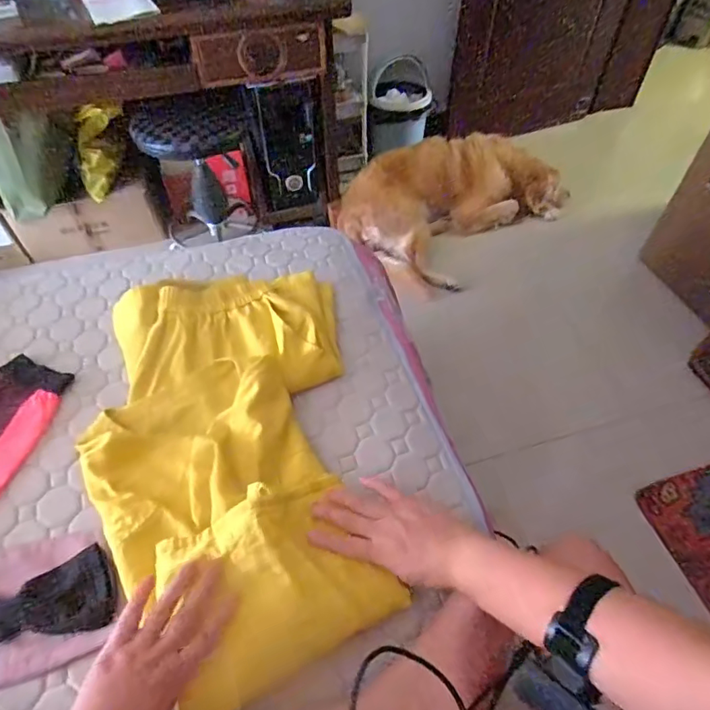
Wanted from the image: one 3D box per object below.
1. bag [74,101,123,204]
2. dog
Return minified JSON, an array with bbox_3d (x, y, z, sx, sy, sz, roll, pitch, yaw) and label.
[{"bbox_3d":[-0.803,-0.631,1.524,0.055,0.286,0.101,32,34,24],"label":"bag"},{"bbox_3d":[0.347,-0.563,1.750,0.732,0.288,0.439,-31,57,-22],"label":"dog"}]

